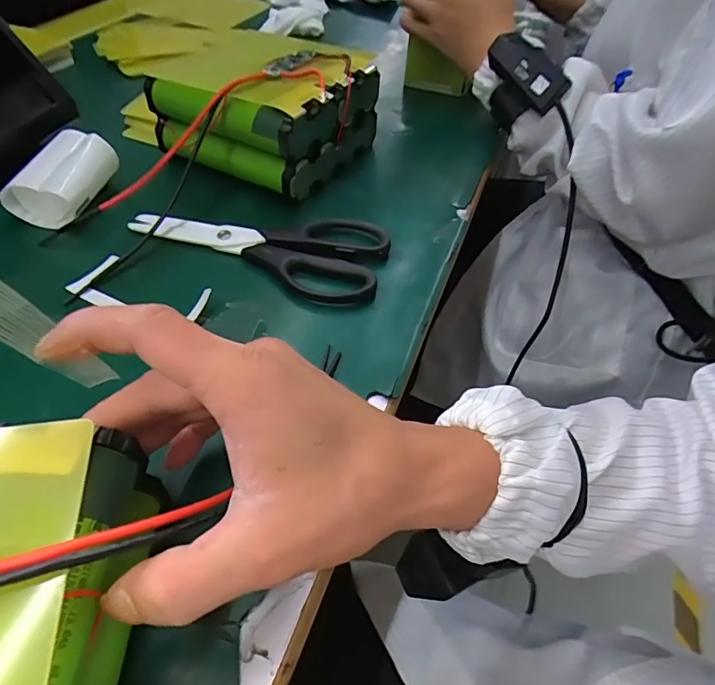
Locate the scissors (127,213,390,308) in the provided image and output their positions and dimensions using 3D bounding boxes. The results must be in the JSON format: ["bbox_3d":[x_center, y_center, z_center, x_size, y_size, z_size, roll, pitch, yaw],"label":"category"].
[{"bbox_3d":[-0.068,-0.078,0.365,0.187,0.011,0.083,20,51,13],"label":"scissors"}]

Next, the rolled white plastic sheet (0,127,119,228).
[{"bbox_3d":[-0.223,-0.125,0.381,0.062,0.040,0.072,15,50,9],"label":"rolled white plastic sheet"}]

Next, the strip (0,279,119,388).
[{"bbox_3d":[-0.111,-0.003,0.169,0.020,0.060,0.004,-34,40,9],"label":"strip"}]

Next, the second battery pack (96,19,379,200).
[{"bbox_3d":[-0.080,-0.204,0.428,0.150,0.075,0.140,25,52,17],"label":"second battery pack"}]

